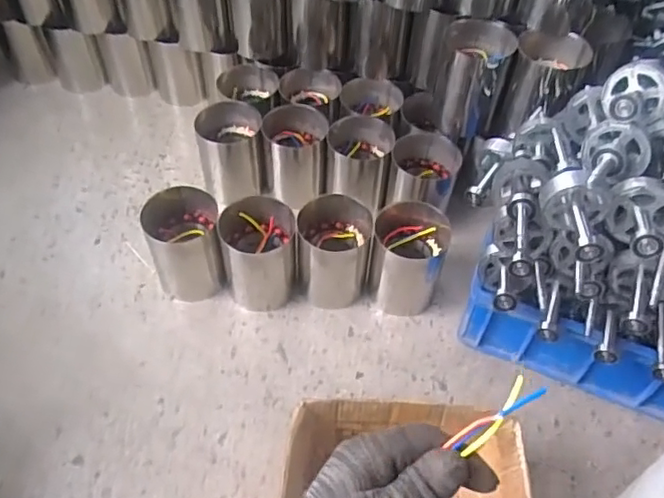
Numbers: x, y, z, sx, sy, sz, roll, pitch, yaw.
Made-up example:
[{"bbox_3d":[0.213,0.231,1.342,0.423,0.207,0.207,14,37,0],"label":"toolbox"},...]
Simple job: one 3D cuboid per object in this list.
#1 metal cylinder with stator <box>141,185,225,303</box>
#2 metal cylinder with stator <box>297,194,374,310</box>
[{"bbox_3d":[-0.245,-0.007,0.987,0.117,0.153,0.121,-10,53,-10],"label":"metal cylinder with stator"},{"bbox_3d":[0.003,0.008,0.992,0.118,0.152,0.117,1,52,-1],"label":"metal cylinder with stator"}]

